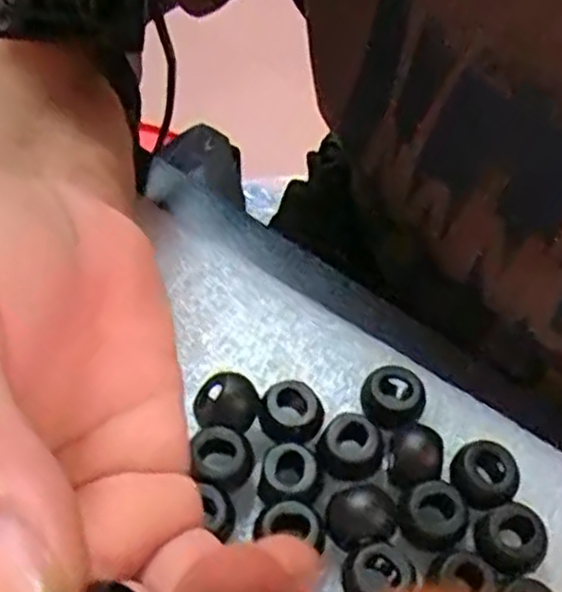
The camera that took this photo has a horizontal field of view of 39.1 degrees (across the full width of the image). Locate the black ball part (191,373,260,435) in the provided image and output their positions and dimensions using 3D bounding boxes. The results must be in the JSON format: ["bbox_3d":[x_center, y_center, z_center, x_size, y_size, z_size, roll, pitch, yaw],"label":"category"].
[{"bbox_3d":[-0.014,0.030,0.214,0.015,0.017,0.015,5,55,-1],"label":"black ball part"}]

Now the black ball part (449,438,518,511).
[{"bbox_3d":[0.053,0.049,0.210,0.017,0.013,0.017,2,55,-3],"label":"black ball part"}]

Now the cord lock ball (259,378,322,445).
[{"bbox_3d":[0.002,0.033,0.217,0.016,0.010,0.016,2,55,-3],"label":"cord lock ball"}]

